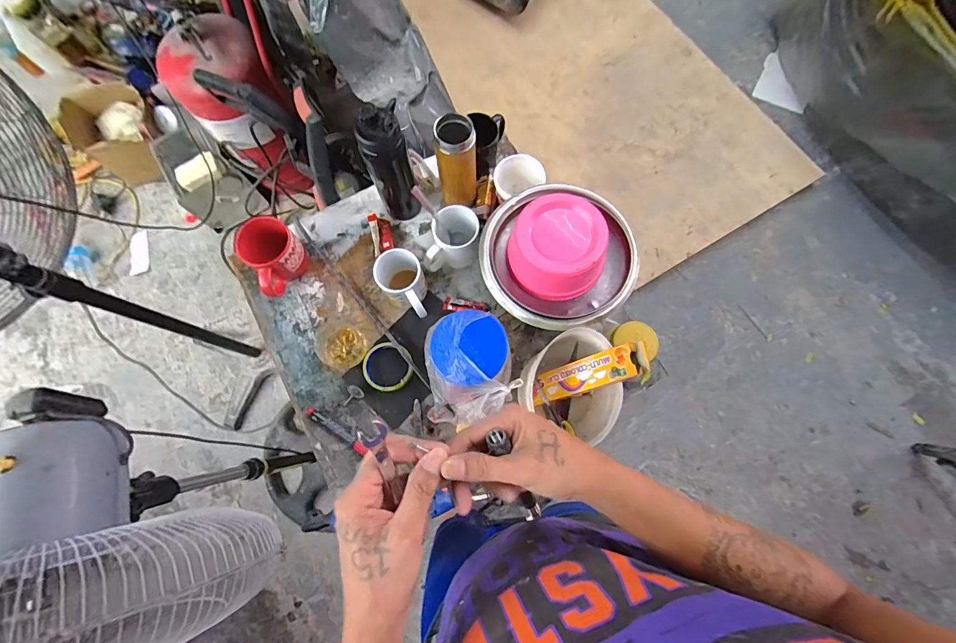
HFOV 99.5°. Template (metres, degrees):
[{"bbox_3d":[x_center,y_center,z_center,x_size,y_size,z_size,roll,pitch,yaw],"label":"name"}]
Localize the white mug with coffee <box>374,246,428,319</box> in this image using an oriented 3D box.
[{"bbox_3d":[-0.132,-0.058,0.739,0.078,0.110,0.113,-19,75,-3],"label":"white mug with coffee"}]

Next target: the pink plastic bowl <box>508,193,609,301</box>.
[{"bbox_3d":[0.127,-0.115,0.647,0.134,0.099,0.143,0,75,2],"label":"pink plastic bowl"}]

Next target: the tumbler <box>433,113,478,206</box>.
[{"bbox_3d":[-0.037,-0.273,0.718,0.071,0.179,0.062,-3,75,1],"label":"tumbler"}]

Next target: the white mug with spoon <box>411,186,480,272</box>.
[{"bbox_3d":[-0.050,-0.157,0.725,0.102,0.132,0.099,-8,75,0],"label":"white mug with spoon"}]

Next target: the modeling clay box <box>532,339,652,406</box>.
[{"bbox_3d":[0.163,0.082,0.614,0.021,0.199,0.050,-4,71,-44],"label":"modeling clay box"}]

